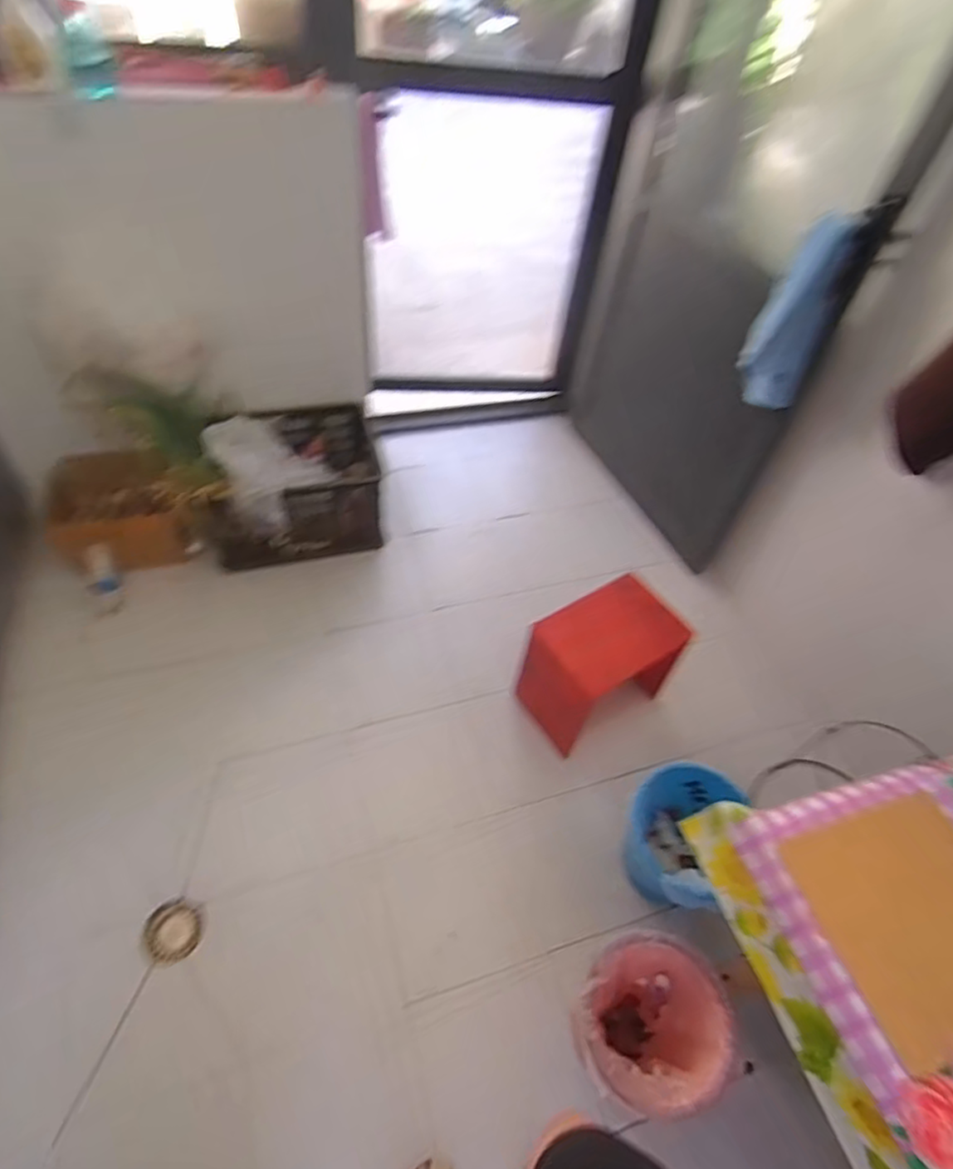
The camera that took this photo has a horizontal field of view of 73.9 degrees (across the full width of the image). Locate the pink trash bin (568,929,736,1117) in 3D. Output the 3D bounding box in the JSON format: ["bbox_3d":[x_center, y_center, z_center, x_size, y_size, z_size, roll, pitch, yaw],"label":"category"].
[{"bbox_3d":[0.284,0.768,1.110,0.233,0.252,0.231,6,52,-1],"label":"pink trash bin"}]

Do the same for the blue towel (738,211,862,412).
[{"bbox_3d":[0.715,-0.594,1.415,0.146,0.407,0.107,25,54,13],"label":"blue towel"}]

